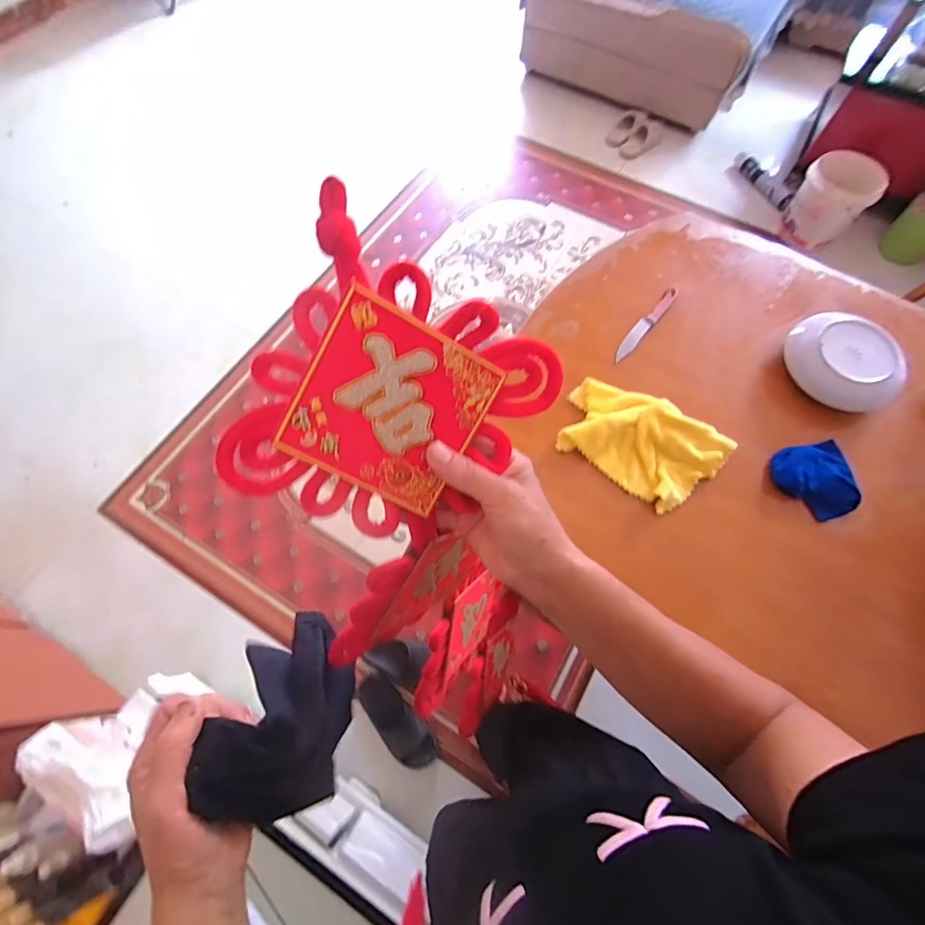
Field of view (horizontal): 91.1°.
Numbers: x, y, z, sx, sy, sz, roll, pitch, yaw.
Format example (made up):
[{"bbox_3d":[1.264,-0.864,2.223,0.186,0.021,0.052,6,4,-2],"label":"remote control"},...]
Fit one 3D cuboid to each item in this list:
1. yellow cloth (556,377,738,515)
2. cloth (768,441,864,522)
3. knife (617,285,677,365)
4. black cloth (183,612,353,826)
[{"bbox_3d":[0.288,-0.037,0.744,0.252,0.033,0.158,34,72,13],"label":"yellow cloth"},{"bbox_3d":[0.563,0.028,0.717,0.108,0.026,0.114,-13,68,-5],"label":"cloth"},{"bbox_3d":[0.339,-0.256,0.841,0.027,0.010,0.203,38,73,15],"label":"knife"},{"bbox_3d":[-0.139,0.200,0.374,0.064,0.175,0.154,-11,68,-4],"label":"black cloth"}]

